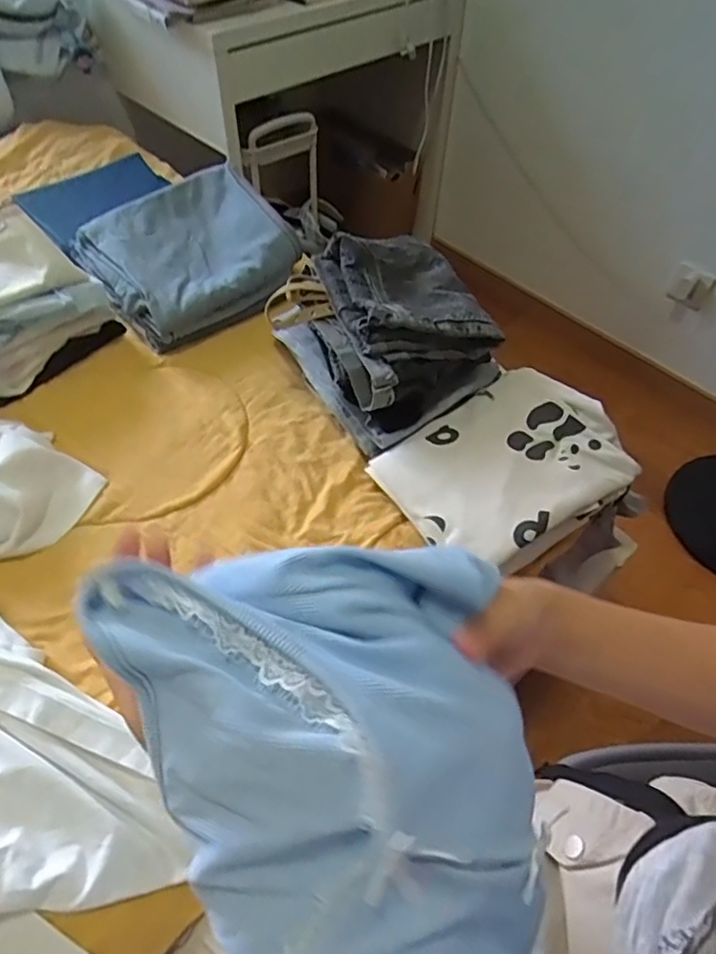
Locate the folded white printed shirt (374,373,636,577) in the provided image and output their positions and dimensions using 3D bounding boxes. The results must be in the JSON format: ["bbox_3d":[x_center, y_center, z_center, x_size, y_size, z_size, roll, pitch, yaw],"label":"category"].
[{"bbox_3d":[0.173,-0.019,0.712,0.264,0.035,0.206,-33,59,-8],"label":"folded white printed shirt"}]

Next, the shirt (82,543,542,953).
[{"bbox_3d":[0.007,0.179,0.223,0.162,0.066,0.321,-11,74,-11],"label":"shirt"}]

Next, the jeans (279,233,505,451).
[{"bbox_3d":[0.034,-0.191,0.801,0.205,0.181,0.260,-25,56,-21],"label":"jeans"}]

